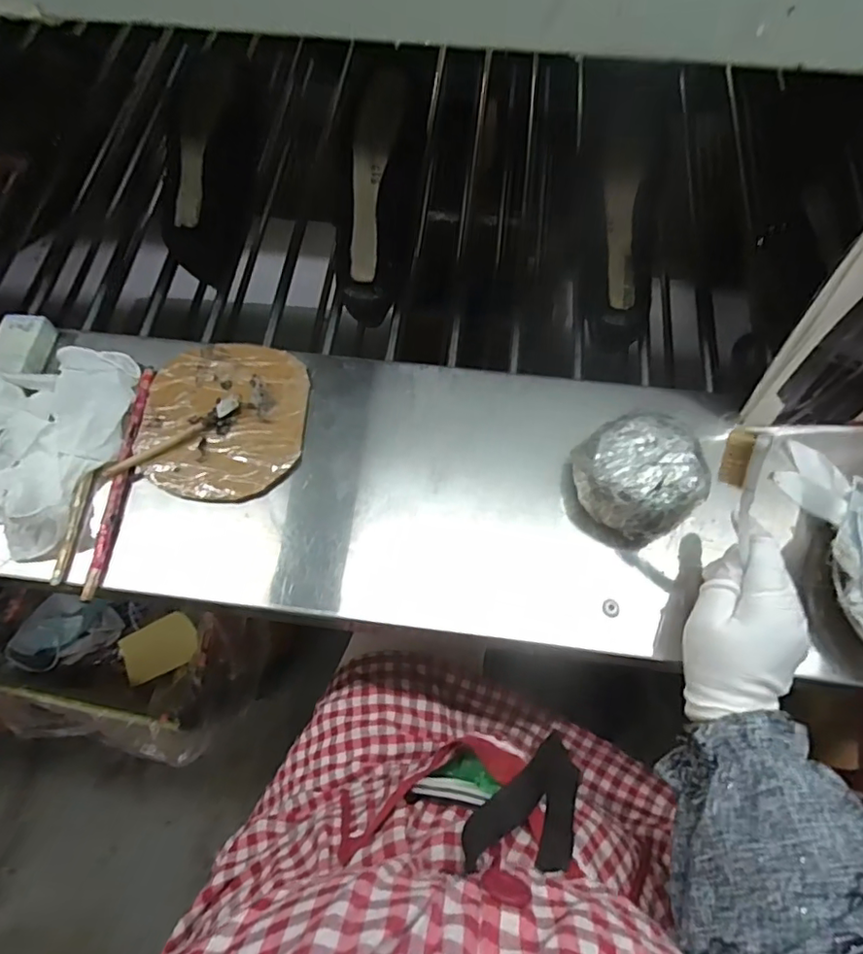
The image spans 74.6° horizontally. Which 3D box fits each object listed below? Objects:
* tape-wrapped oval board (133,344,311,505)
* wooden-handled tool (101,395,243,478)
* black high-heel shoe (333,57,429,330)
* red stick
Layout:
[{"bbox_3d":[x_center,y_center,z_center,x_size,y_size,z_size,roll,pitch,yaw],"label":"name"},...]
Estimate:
[{"bbox_3d":[-0.184,-0.053,0.507,0.140,0.020,0.159,0,63,4],"label":"tape-wrapped oval board"},{"bbox_3d":[-0.221,-0.033,0.487,0.124,0.014,0.015,-32,66,-12],"label":"wooden-handled tool"},{"bbox_3d":[-0.065,-0.297,0.601,0.087,0.059,0.261,5,88,6],"label":"black high-heel shoe"},{"bbox_3d":[-0.263,-0.001,0.482,0.012,0.016,0.210,1,63,4],"label":"red stick"}]

